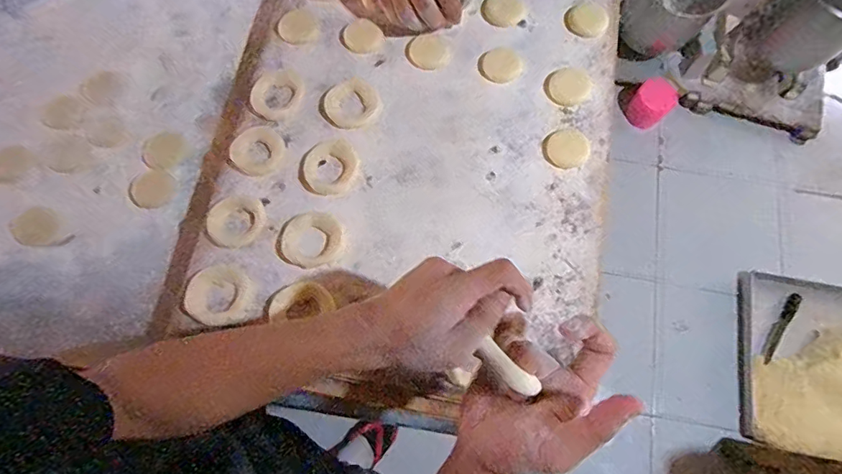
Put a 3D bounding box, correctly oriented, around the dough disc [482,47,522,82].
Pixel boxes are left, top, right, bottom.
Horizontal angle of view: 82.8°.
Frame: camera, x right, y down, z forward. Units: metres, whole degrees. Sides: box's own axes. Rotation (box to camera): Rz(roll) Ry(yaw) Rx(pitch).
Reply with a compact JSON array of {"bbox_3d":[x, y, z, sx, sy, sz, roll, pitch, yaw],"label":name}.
[{"bbox_3d":[0.097,-0.208,0.572,0.046,0.006,0.051,30,75,7],"label":"dough disc"}]

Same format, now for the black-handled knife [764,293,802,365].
[{"bbox_3d":[1.087,0.275,1.444,0.034,0.017,0.246,37,75,9],"label":"black-handled knife"}]

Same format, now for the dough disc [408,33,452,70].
[{"bbox_3d":[0.012,-0.226,0.582,0.051,0.005,0.043,-14,74,-6],"label":"dough disc"}]

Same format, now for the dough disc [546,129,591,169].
[{"bbox_3d":[0.167,-0.100,0.541,0.048,0.005,0.046,1,73,-2],"label":"dough disc"}]

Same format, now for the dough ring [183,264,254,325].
[{"bbox_3d":[-0.203,0.057,0.481,0.066,0.007,0.059,4,73,-1],"label":"dough ring"}]

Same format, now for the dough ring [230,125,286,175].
[{"bbox_3d":[-0.180,-0.096,0.526,0.056,0.005,0.056,1,73,-2],"label":"dough ring"}]

